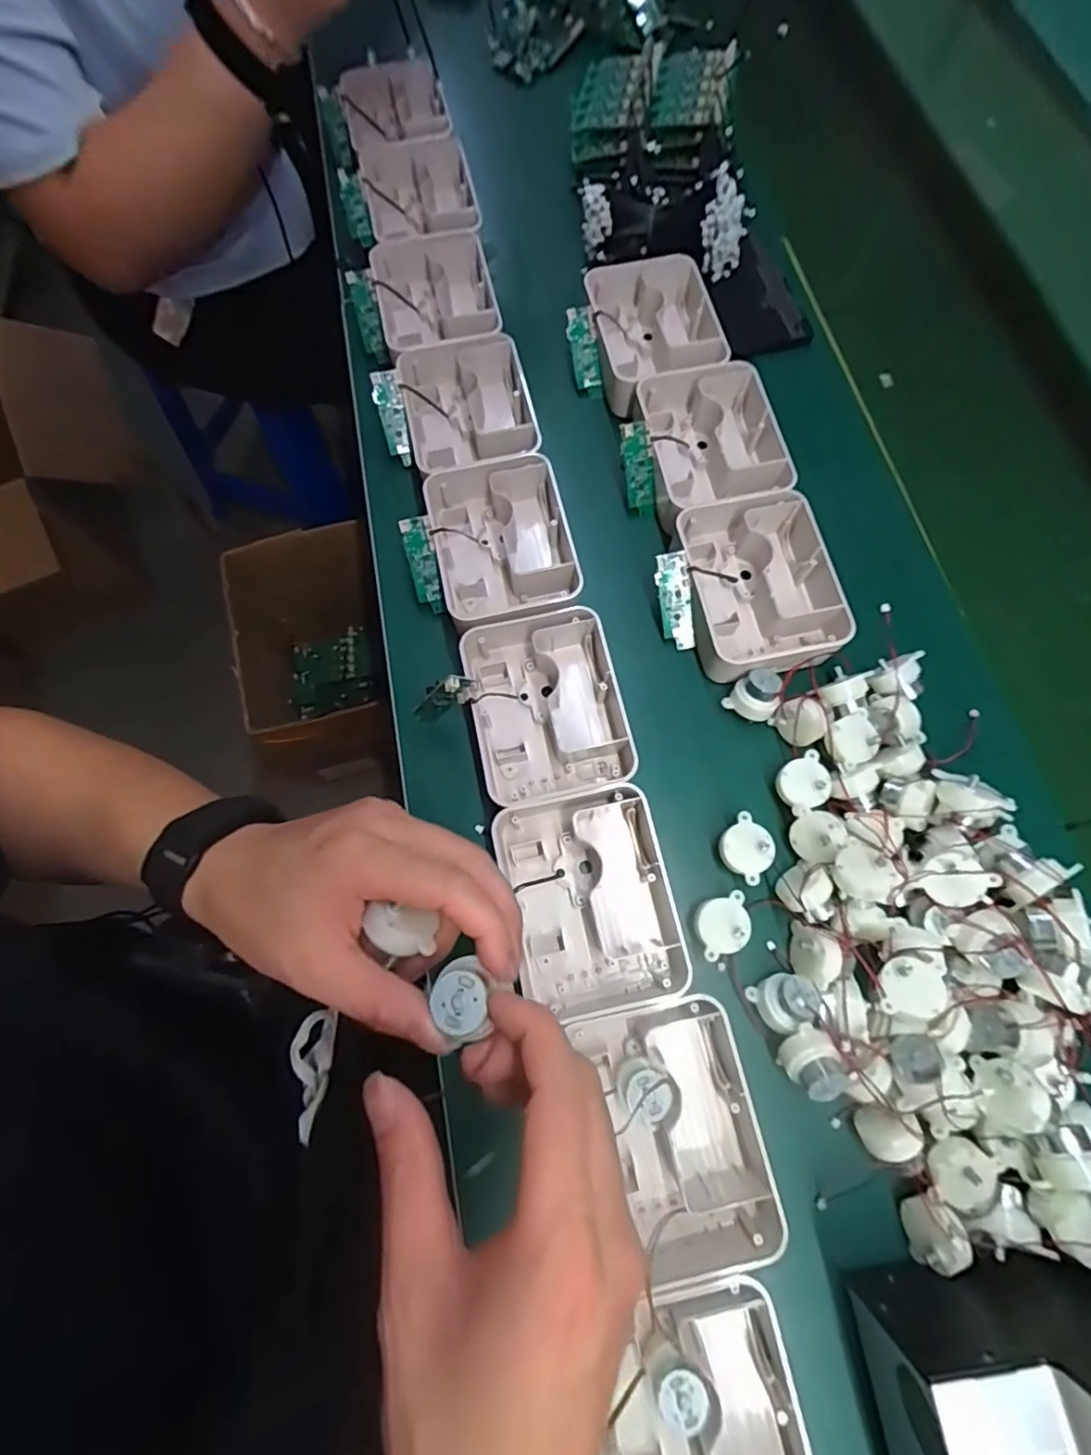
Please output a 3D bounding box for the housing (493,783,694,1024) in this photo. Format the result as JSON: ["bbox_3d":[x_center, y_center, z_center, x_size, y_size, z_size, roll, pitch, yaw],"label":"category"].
[{"bbox_3d":[0.027,0.111,0.374,0.098,0.059,0.127,-12,73,-5],"label":"housing"}]

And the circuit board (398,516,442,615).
[{"bbox_3d":[-0.091,-0.121,0.437,0.022,0.011,0.069,-12,106,-5],"label":"circuit board"}]

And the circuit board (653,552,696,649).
[{"bbox_3d":[0.097,-0.093,0.431,0.024,0.005,0.071,-7,113,16],"label":"circuit board"}]

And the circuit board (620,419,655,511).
[{"bbox_3d":[0.073,-0.207,0.460,0.023,0.005,0.061,-16,118,-6],"label":"circuit board"}]

